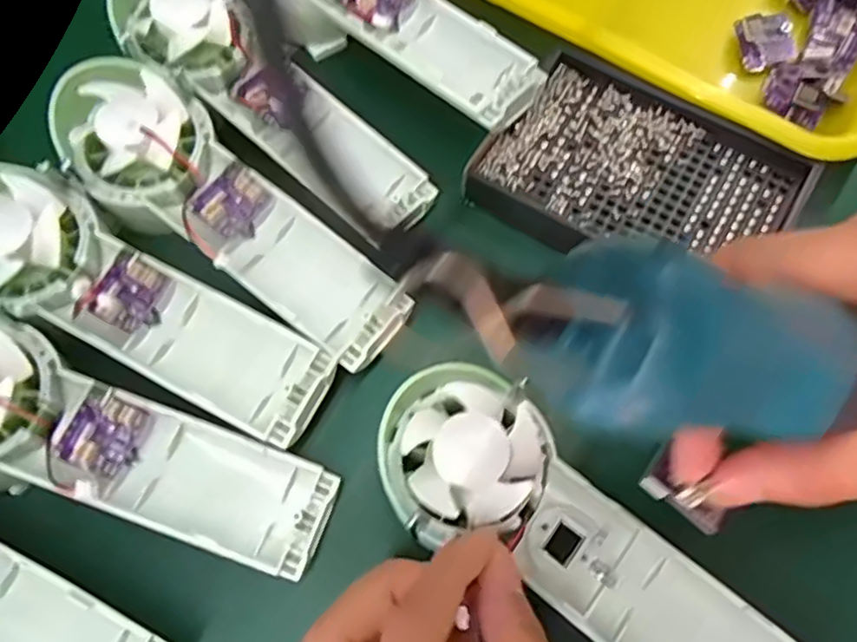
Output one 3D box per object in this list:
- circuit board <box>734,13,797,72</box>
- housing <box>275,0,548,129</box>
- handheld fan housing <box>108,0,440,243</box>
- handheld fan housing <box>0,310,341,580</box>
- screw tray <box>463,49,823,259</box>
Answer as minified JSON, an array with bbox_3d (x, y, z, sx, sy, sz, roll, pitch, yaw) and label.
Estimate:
[{"bbox_3d":[0.173,-0.144,0.331,0.024,0.013,0.027,-4,68,-1],"label":"circuit board"},{"bbox_3d":[-0.019,-0.154,0.321,0.173,0.044,0.062,35,73,14],"label":"housing"},{"bbox_3d":[-0.072,-0.107,0.307,0.174,0.024,0.054,40,74,1],"label":"handheld fan housing"},{"bbox_3d":[-0.126,0.048,0.248,0.177,0.031,0.060,22,70,-5],"label":"handheld fan housing"},{"bbox_3d":[0.096,-0.064,0.300,0.130,0.017,0.096,34,73,13],"label":"screw tray"}]

